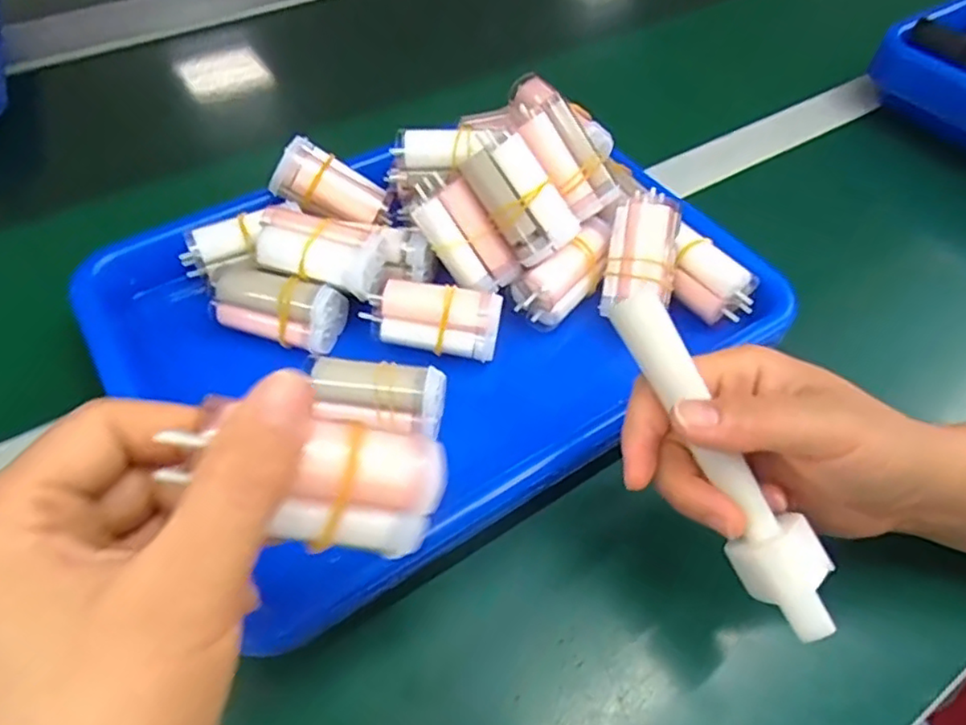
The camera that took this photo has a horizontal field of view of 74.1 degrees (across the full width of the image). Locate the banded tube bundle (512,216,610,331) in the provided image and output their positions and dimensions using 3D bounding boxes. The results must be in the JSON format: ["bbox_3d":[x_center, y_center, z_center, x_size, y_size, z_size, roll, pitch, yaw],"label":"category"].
[{"bbox_3d":[0.047,-0.052,0.349,0.030,0.030,0.068,37,78,24],"label":"banded tube bundle"}]

